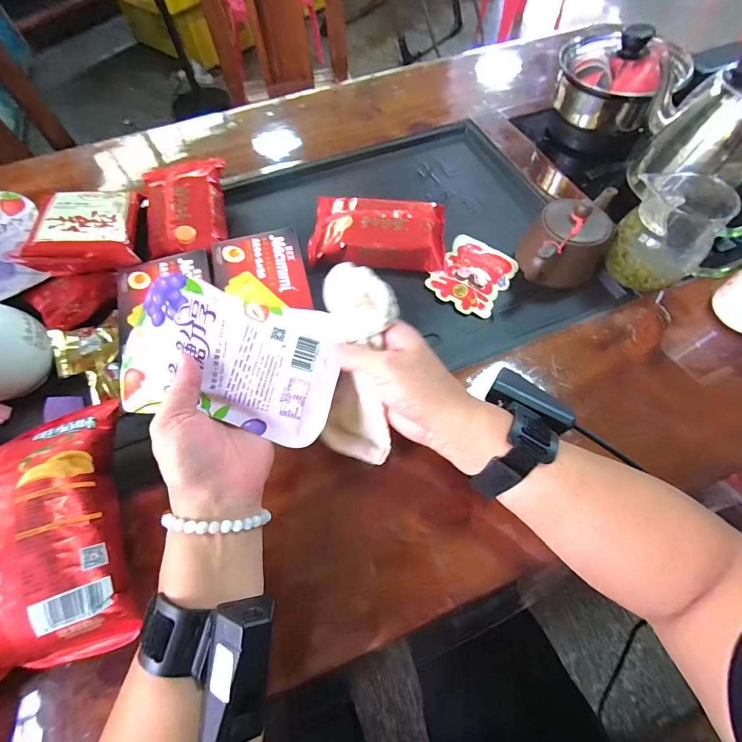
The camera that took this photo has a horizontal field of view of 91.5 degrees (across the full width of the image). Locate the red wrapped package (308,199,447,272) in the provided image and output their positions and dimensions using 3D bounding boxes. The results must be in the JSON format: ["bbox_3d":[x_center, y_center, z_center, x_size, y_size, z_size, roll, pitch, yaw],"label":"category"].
[{"bbox_3d":[0.008,-0.179,0.463,0.168,0.041,0.108,5,64,4],"label":"red wrapped package"}]

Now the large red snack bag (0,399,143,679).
[{"bbox_3d":[-0.255,0.118,0.264,0.123,0.050,0.182,-19,65,-8],"label":"large red snack bag"}]

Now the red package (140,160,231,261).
[{"bbox_3d":[-0.245,-0.217,0.477,0.094,0.028,0.163,-11,64,-4],"label":"red package"}]

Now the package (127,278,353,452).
[{"bbox_3d":[-0.110,-0.010,0.292,0.164,0.012,0.110,13,78,-4],"label":"package"}]

